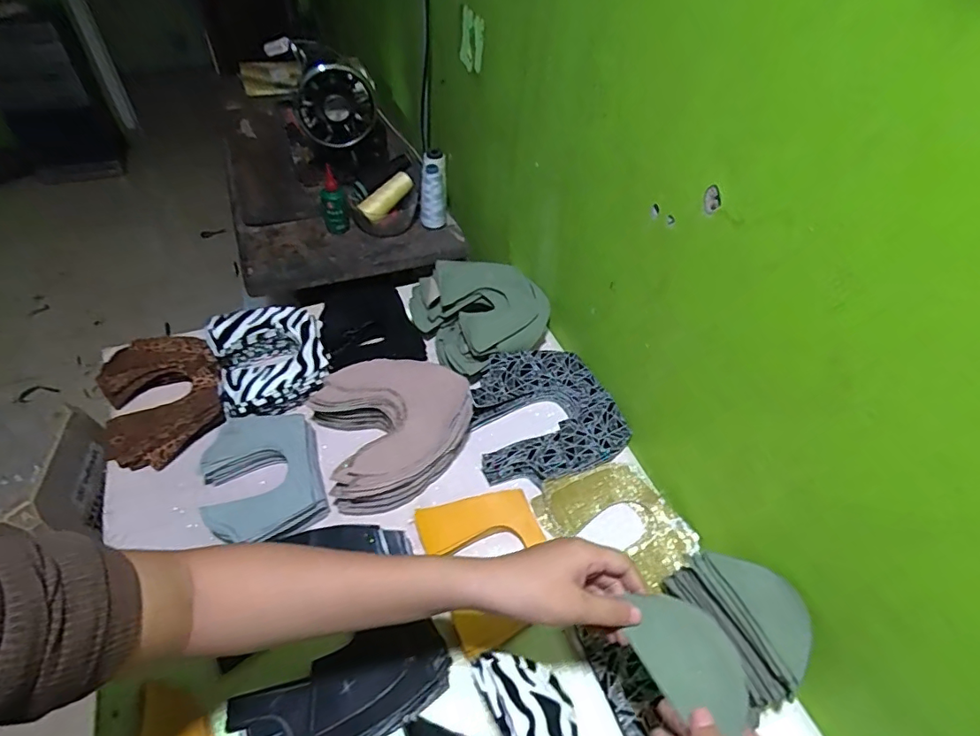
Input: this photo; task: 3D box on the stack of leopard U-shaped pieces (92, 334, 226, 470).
[{"bbox_3d":[-0.420,0.035,0.665,0.135,0.040,0.178,-18,53,-20],"label":"stack of leopard U-shaped pieces"}]

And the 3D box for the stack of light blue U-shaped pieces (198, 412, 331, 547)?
[{"bbox_3d":[-0.261,0.126,0.595,0.124,0.033,0.159,-15,52,-17],"label":"stack of light blue U-shaped pieces"}]

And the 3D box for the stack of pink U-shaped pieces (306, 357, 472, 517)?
[{"bbox_3d":[-0.114,0.067,0.636,0.180,0.045,0.178,-14,52,-17],"label":"stack of pink U-shaped pieces"}]

